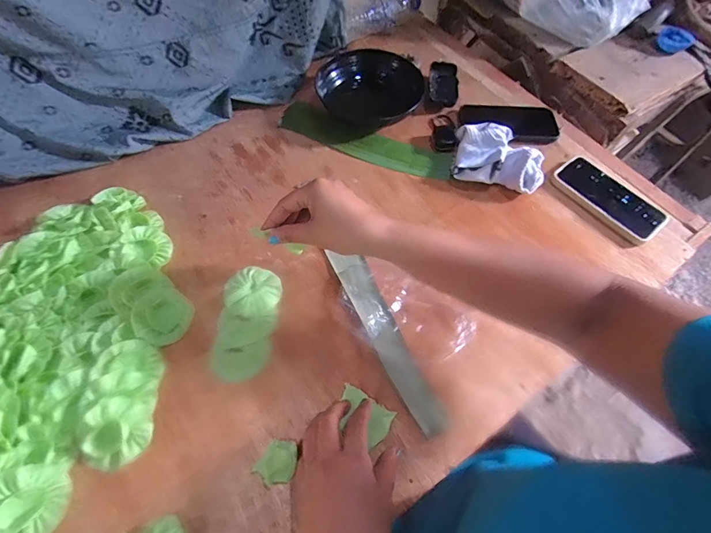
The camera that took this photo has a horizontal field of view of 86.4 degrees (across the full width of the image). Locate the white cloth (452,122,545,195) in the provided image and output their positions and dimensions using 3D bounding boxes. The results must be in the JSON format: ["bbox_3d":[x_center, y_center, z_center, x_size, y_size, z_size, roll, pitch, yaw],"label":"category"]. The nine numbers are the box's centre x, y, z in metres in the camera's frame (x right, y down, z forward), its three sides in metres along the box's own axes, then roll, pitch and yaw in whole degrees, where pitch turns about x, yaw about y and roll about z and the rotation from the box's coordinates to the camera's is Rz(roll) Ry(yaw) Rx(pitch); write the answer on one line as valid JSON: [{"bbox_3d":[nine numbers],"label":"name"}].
[{"bbox_3d":[0.232,-0.176,0.610,0.143,0.048,0.110,15,61,4],"label":"white cloth"}]

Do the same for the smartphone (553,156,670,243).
[{"bbox_3d":[0.402,-0.111,0.600,0.088,0.016,0.166,-36,69,-21],"label":"smartphone"}]

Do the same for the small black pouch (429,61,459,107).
[{"bbox_3d":[0.166,-0.340,0.703,0.053,0.028,0.089,7,61,0],"label":"small black pouch"}]

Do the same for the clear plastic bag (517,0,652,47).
[{"bbox_3d":[0.443,-0.520,0.739,0.241,0.097,0.121,-2,61,-4],"label":"clear plastic bag"}]

